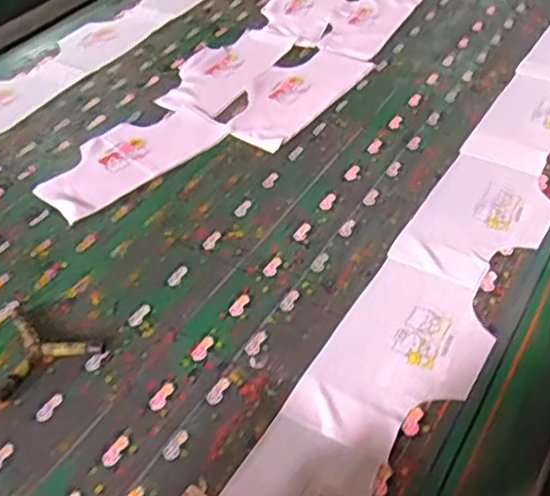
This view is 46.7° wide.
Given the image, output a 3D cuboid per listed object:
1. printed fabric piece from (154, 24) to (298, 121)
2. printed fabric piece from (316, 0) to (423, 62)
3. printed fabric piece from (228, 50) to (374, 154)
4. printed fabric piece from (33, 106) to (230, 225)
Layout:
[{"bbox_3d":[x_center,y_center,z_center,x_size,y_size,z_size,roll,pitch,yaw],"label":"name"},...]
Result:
[{"bbox_3d":[-0.088,-0.349,1.212,0.158,0.014,0.315,14,48,20],"label":"printed fabric piece"},{"bbox_3d":[0.197,-0.477,1.317,0.147,0.010,0.296,19,48,18],"label":"printed fabric piece"},{"bbox_3d":[0.033,-0.277,1.131,0.157,0.010,0.311,23,49,24],"label":"printed fabric piece"},{"bbox_3d":[-0.236,-0.153,1.033,0.155,0.009,0.304,33,56,32],"label":"printed fabric piece"}]

